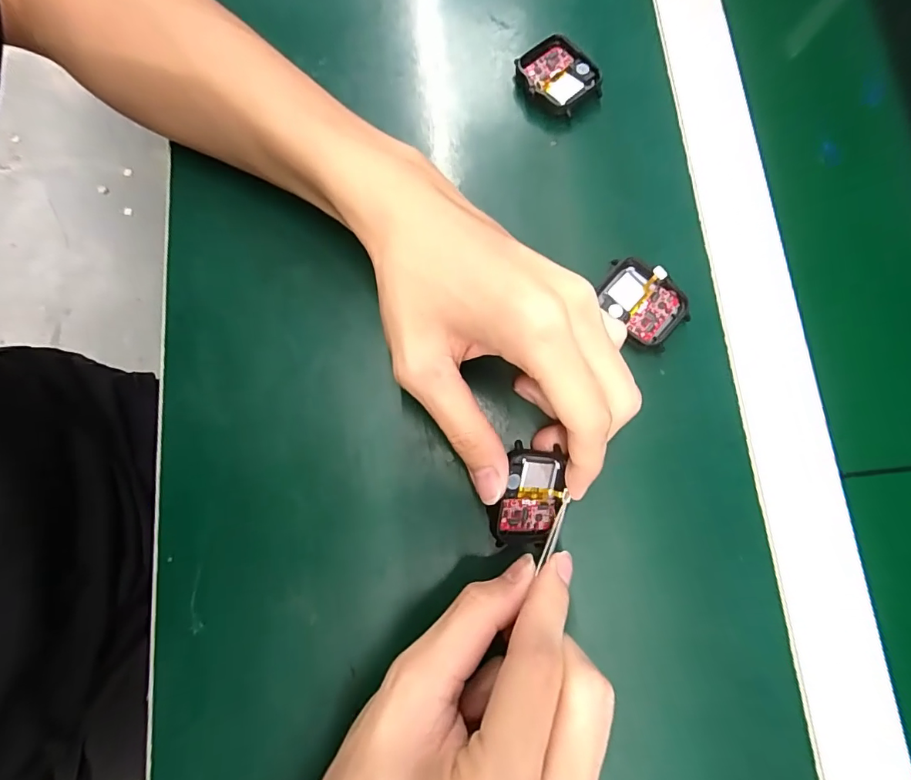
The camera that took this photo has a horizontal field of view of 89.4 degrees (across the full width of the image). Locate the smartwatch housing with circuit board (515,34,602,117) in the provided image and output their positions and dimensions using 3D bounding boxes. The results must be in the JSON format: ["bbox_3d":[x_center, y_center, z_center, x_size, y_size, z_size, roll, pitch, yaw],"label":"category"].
[{"bbox_3d":[0.059,-0.180,0.268,0.038,0.012,0.044,-36,82,-7],"label":"smartwatch housing with circuit board"}]

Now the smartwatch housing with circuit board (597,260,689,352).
[{"bbox_3d":[0.095,-0.045,0.237,0.037,0.009,0.046,-42,82,-8],"label":"smartwatch housing with circuit board"}]

